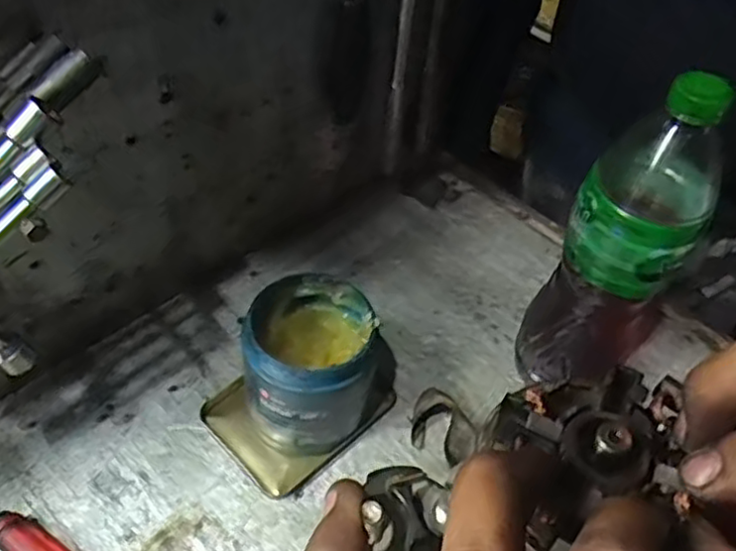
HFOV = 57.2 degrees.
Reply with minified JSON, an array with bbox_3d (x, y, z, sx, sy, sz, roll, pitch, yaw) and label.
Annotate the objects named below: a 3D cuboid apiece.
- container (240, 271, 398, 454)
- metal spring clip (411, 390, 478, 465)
[{"bbox_3d":[-0.031,0.065,0.483,0.098,0.105,0.094,2,49,-2],"label":"container"},{"bbox_3d":[0.056,0.111,0.500,0.050,0.029,0.036,25,52,17],"label":"metal spring clip"}]

